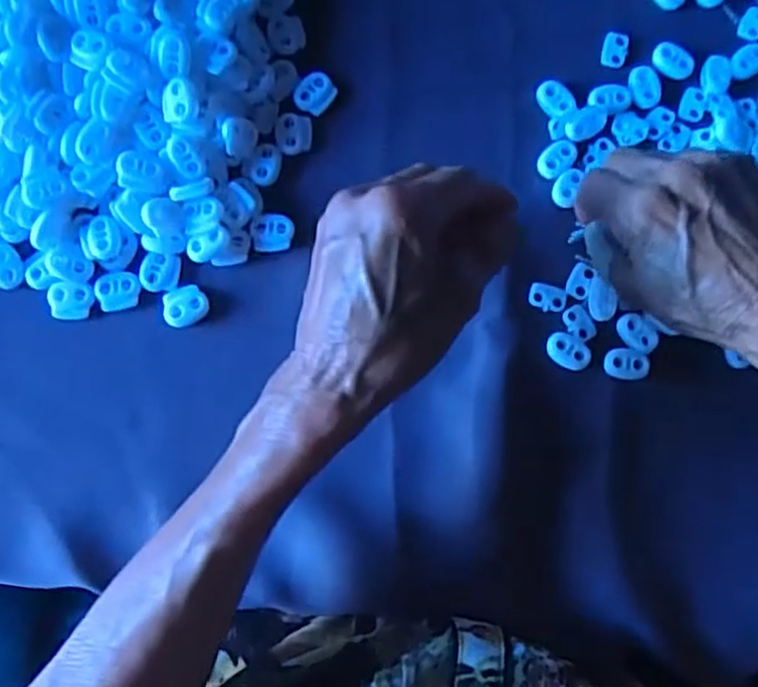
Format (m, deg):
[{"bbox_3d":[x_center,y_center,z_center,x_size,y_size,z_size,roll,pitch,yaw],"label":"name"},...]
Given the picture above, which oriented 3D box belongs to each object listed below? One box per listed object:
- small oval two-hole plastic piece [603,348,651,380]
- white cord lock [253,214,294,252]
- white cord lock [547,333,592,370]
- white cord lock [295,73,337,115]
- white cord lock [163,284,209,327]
[{"bbox_3d":[0.123,0.010,0.363,0.021,0.004,0.015,6,82,0],"label":"small oval two-hole plastic piece"},{"bbox_3d":[-0.053,-0.056,0.371,0.021,0.006,0.018,-10,83,-2],"label":"white cord lock"},{"bbox_3d":[0.094,0.004,0.365,0.022,0.004,0.016,26,83,3],"label":"white cord lock"},{"bbox_3d":[-0.033,-0.130,0.382,0.018,0.004,0.021,33,83,4],"label":"white cord lock"},{"bbox_3d":[-0.096,-0.019,0.364,0.022,0.005,0.019,-23,83,-4],"label":"white cord lock"}]

